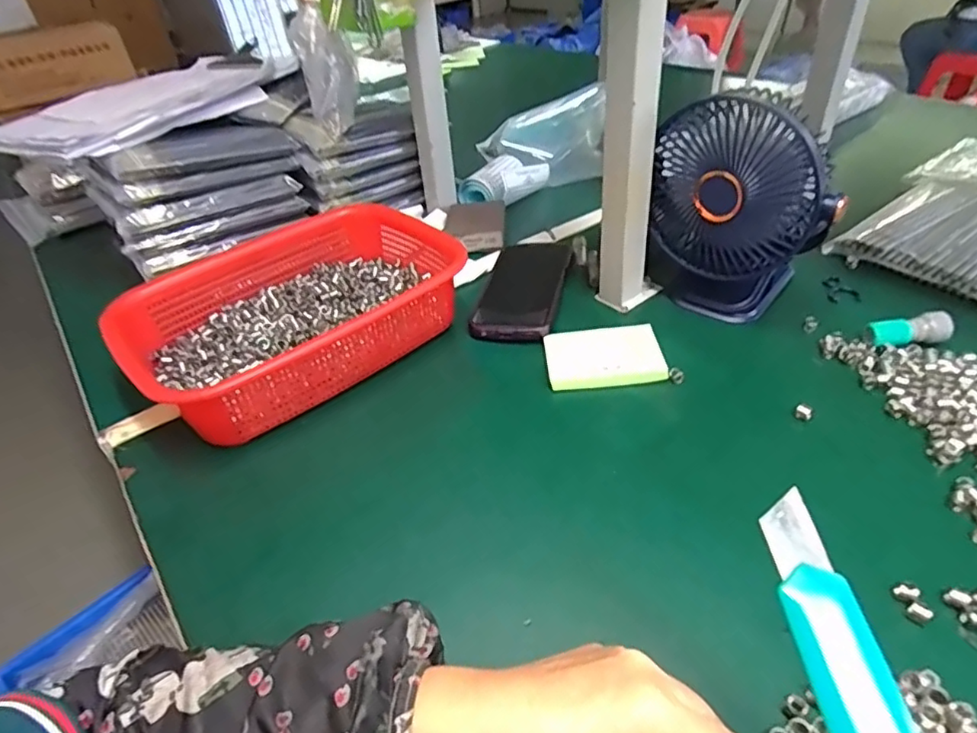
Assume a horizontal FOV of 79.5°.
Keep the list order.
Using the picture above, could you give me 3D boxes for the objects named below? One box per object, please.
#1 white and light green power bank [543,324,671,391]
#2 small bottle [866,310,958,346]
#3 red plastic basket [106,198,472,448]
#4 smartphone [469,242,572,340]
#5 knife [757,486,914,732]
[{"bbox_3d":[0.098,-0.007,0.504,0.095,0.018,0.064,-5,38,1],"label":"white and light green power bank"},{"bbox_3d":[0.352,-0.031,0.489,0.063,0.021,0.021,-4,38,2],"label":"small bottle"},{"bbox_3d":[-0.164,-0.054,0.547,0.285,0.079,0.210,-32,45,-29],"label":"red plastic basket"},{"bbox_3d":[0.038,-0.082,0.603,0.076,0.018,0.178,6,40,14],"label":"smartphone"},{"bbox_3d":[0.119,0.112,0.183,0.023,0.008,0.144,-6,54,-1],"label":"knife"}]

